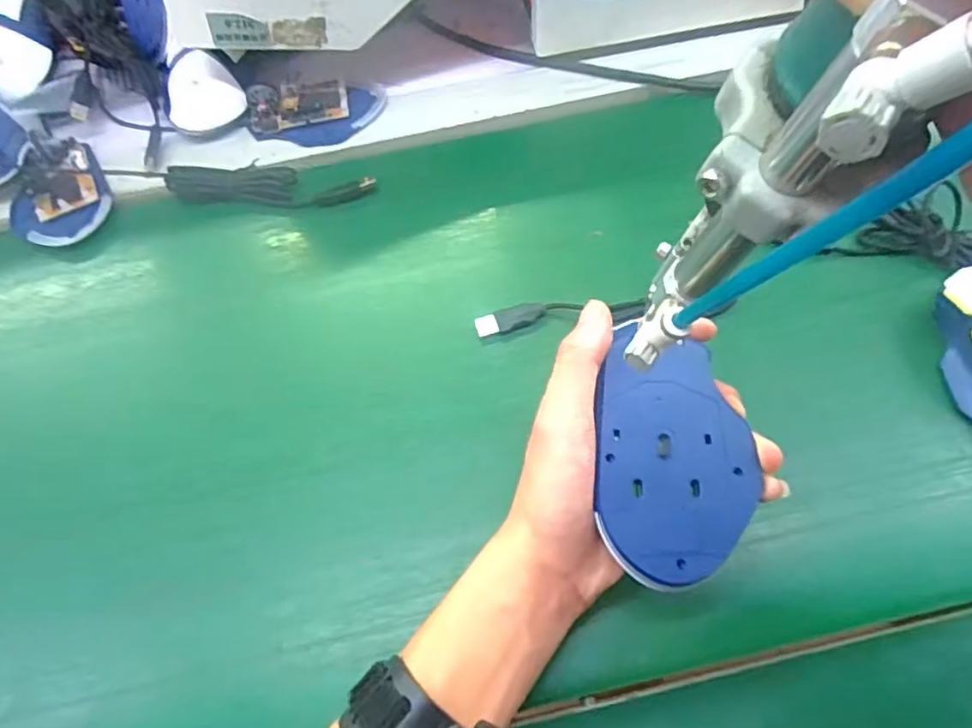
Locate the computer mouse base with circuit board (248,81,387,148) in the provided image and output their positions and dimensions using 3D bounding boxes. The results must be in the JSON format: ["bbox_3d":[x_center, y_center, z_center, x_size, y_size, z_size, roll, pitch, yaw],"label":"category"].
[{"bbox_3d":[-0.140,-0.209,0.502,0.107,0.016,0.061,-4,63,1],"label":"computer mouse base with circuit board"}]

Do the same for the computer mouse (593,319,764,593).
[{"bbox_3d":[0.084,0.043,0.287,0.068,0.031,0.111,1,77,-5],"label":"computer mouse"}]

